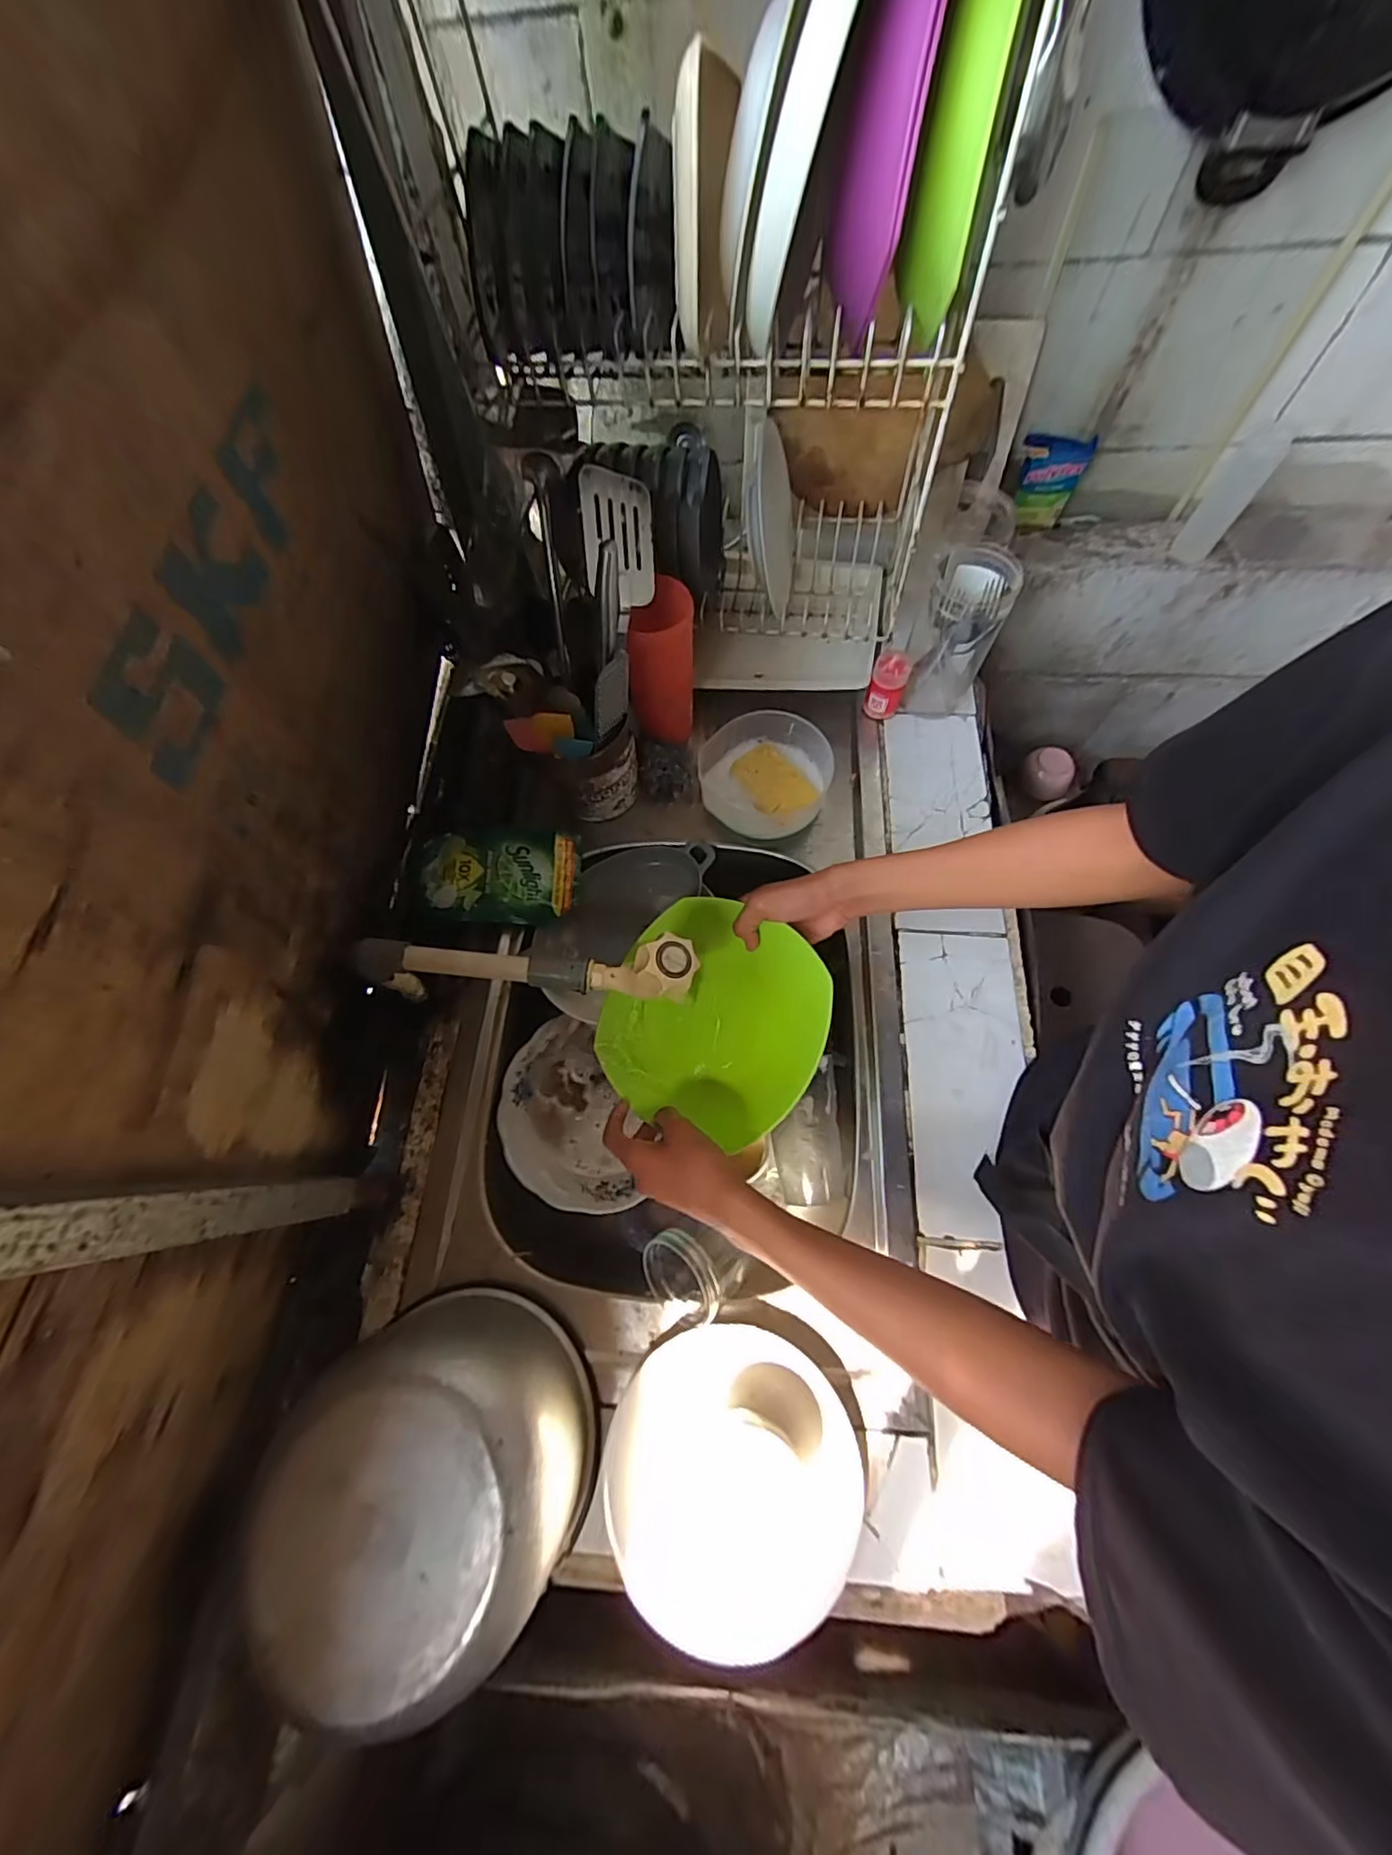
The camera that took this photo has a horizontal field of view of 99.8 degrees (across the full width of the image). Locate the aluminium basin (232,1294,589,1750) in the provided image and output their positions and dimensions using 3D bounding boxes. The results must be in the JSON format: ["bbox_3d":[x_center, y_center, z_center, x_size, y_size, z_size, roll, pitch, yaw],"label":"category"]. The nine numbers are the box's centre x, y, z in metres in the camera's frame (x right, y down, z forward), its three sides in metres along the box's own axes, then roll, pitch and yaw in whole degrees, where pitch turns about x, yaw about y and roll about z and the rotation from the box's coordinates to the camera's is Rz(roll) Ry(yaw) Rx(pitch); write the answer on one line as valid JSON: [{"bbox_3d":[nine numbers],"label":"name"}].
[{"bbox_3d":[-0.189,0.392,0.429,0.189,0.129,0.195,-1,67,2],"label":"aluminium basin"}]

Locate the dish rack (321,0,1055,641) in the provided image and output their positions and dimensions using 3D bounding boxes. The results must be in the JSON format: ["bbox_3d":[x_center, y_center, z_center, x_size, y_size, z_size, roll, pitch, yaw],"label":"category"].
[{"bbox_3d":[-0.008,-0.579,0.559,0.501,0.577,0.321,5,67,5],"label":"dish rack"}]

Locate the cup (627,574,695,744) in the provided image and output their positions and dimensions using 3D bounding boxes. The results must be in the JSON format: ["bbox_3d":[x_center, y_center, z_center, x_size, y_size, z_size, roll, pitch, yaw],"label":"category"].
[{"bbox_3d":[-0.039,-0.300,0.678,0.075,0.181,0.067,-4,66,1],"label":"cup"}]

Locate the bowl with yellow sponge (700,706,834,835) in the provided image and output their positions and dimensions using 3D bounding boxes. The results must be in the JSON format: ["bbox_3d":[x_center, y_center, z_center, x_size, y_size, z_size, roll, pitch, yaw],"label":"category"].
[{"bbox_3d":[0.081,-0.177,0.694,0.148,0.075,0.129,-9,66,-1],"label":"bowl with yellow sponge"}]

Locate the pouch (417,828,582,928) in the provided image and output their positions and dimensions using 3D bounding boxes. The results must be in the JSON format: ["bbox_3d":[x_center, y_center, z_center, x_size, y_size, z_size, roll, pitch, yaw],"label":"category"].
[{"bbox_3d":[-0.224,-0.059,0.678,0.171,0.052,0.115,-5,66,1],"label":"pouch"}]

